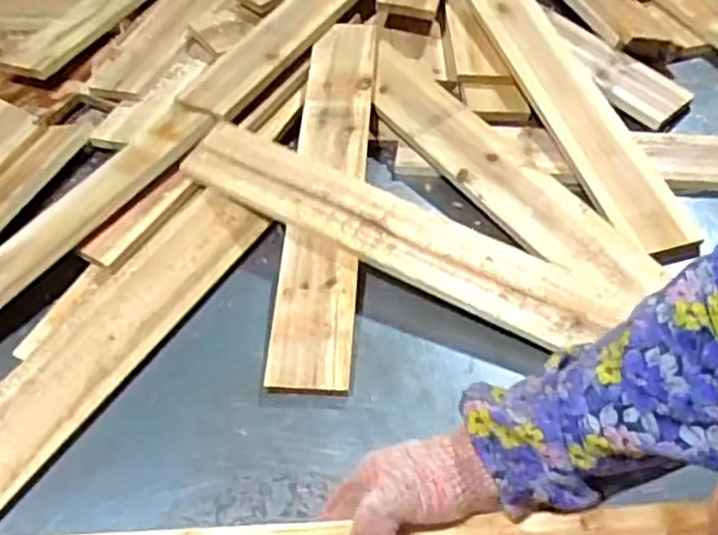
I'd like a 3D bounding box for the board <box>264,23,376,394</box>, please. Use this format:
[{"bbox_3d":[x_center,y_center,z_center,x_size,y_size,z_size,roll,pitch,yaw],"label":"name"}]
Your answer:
[{"bbox_3d":[-0.033,-0.113,0.812,0.079,0.016,0.516,2,53,3],"label":"board"}]

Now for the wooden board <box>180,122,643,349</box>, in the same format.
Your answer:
[{"bbox_3d":[0.027,-0.044,0.744,0.476,0.020,0.089,24,62,19],"label":"wooden board"}]

